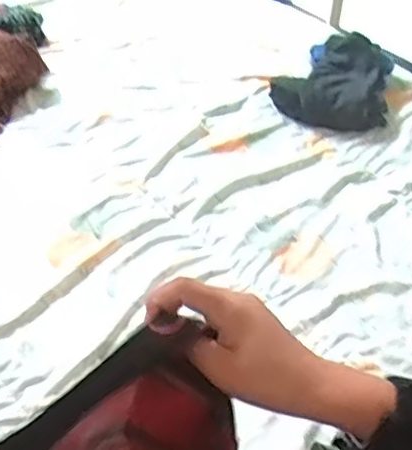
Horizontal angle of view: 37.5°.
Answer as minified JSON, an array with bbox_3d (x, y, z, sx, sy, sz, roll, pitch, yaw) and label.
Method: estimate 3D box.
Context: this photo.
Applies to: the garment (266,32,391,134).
[{"bbox_3d":[0.273,-0.314,1.305,0.245,0.099,0.242,13,47,6],"label":"garment"}]

